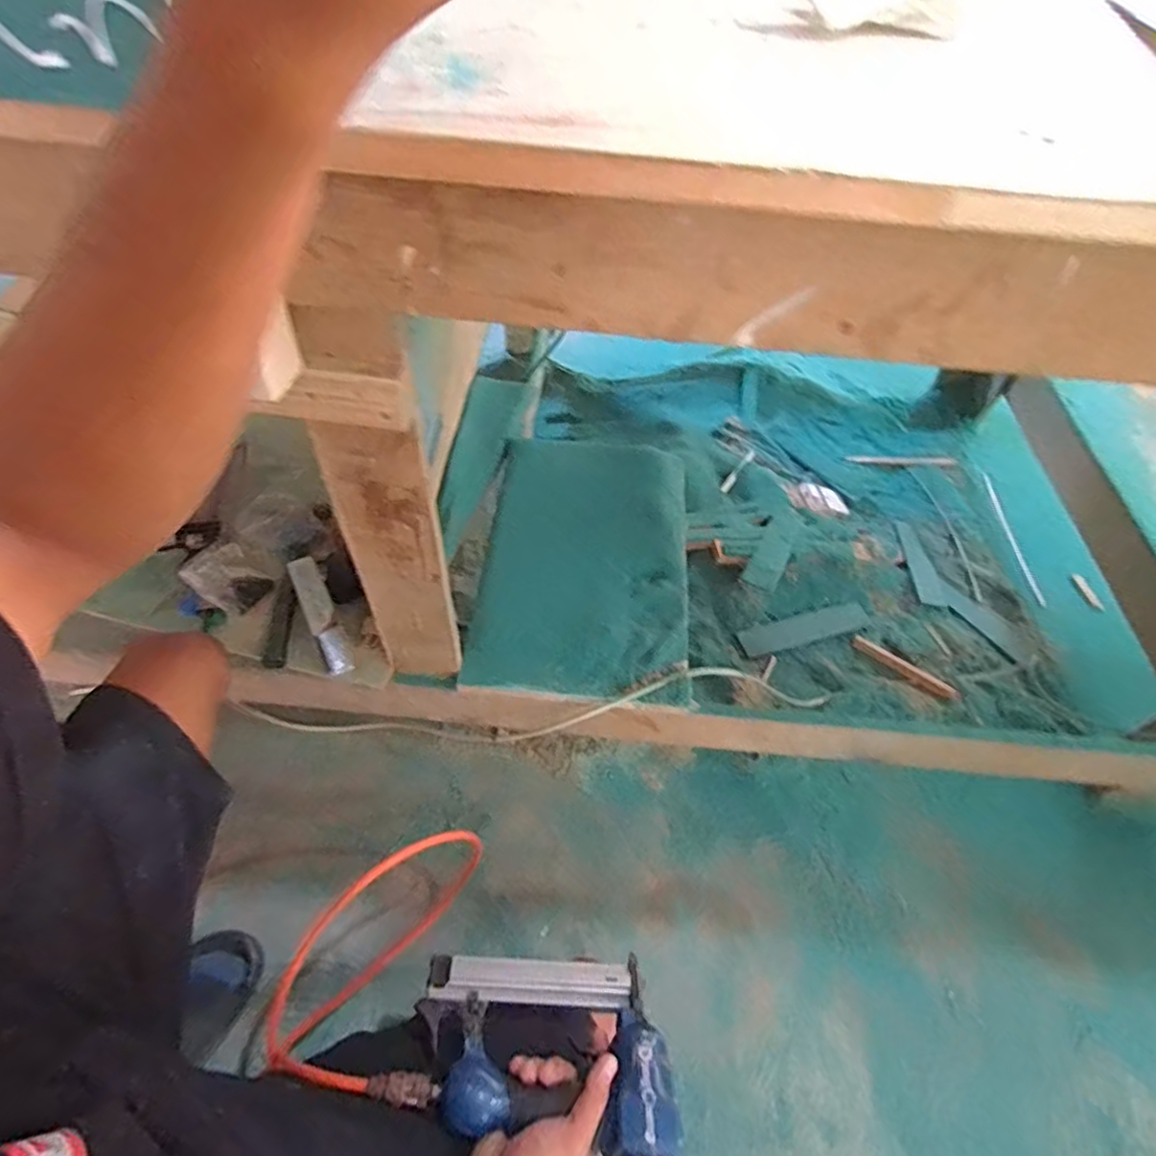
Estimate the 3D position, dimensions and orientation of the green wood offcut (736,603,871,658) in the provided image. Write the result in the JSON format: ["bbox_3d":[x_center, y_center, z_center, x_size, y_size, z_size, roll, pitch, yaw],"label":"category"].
[{"bbox_3d":[0.394,0.090,1.092,0.243,0.011,0.047,-13,55,-13],"label":"green wood offcut"}]

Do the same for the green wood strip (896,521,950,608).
[{"bbox_3d":[0.639,-0.028,1.180,0.049,0.009,0.191,0,53,-4],"label":"green wood strip"}]

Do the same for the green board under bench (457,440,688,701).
[{"bbox_3d":[0.013,-0.031,0.912,0.282,0.026,0.448,6,54,1],"label":"green board under bench"}]

